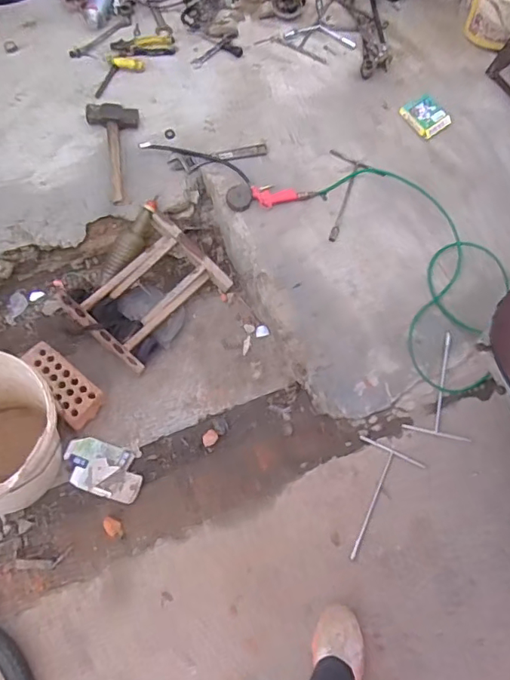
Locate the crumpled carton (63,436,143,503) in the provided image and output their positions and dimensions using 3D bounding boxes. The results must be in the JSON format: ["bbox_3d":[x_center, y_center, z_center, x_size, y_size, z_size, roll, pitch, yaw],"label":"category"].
[{"bbox_3d":[-0.395,0.334,1.338,0.211,0.020,0.125,16,65,5],"label":"crumpled carton"}]

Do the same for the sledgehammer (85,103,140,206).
[{"bbox_3d":[-0.400,-0.543,1.501,0.146,0.050,0.293,-7,90,-6],"label":"sledgehammer"}]

